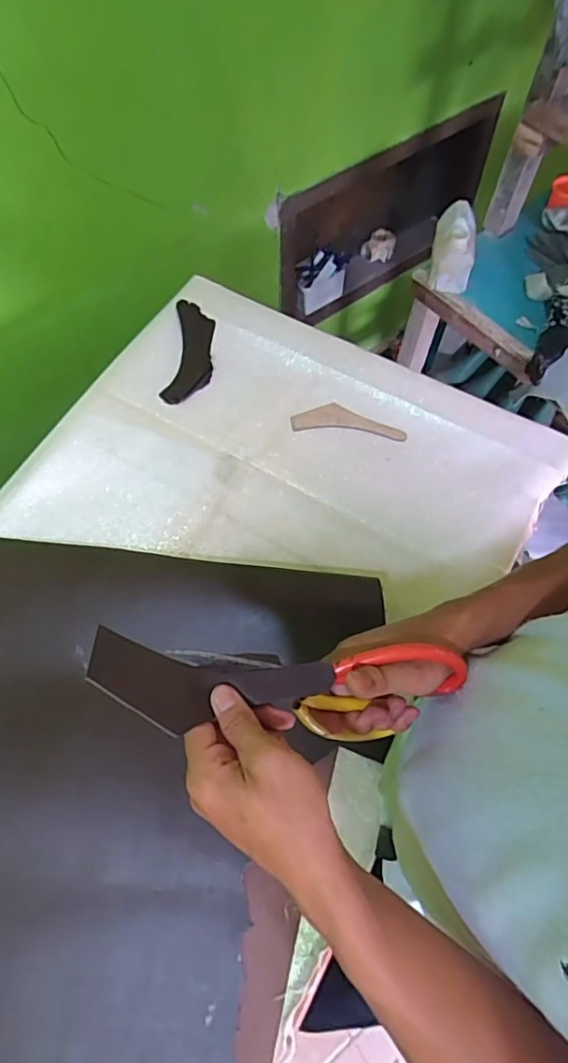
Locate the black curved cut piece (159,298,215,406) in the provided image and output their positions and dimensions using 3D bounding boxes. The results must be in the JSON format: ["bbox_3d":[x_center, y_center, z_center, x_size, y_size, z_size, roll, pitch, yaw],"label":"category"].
[{"bbox_3d":[-0.131,-0.255,0.805,0.063,0.010,0.170,6,69,0],"label":"black curved cut piece"}]

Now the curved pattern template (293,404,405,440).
[{"bbox_3d":[0.087,-0.148,0.759,0.149,0.006,0.047,6,64,3],"label":"curved pattern template"}]

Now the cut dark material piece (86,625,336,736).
[{"bbox_3d":[-0.045,0.098,0.358,0.150,0.013,0.051,7,63,-9],"label":"cut dark material piece"}]

